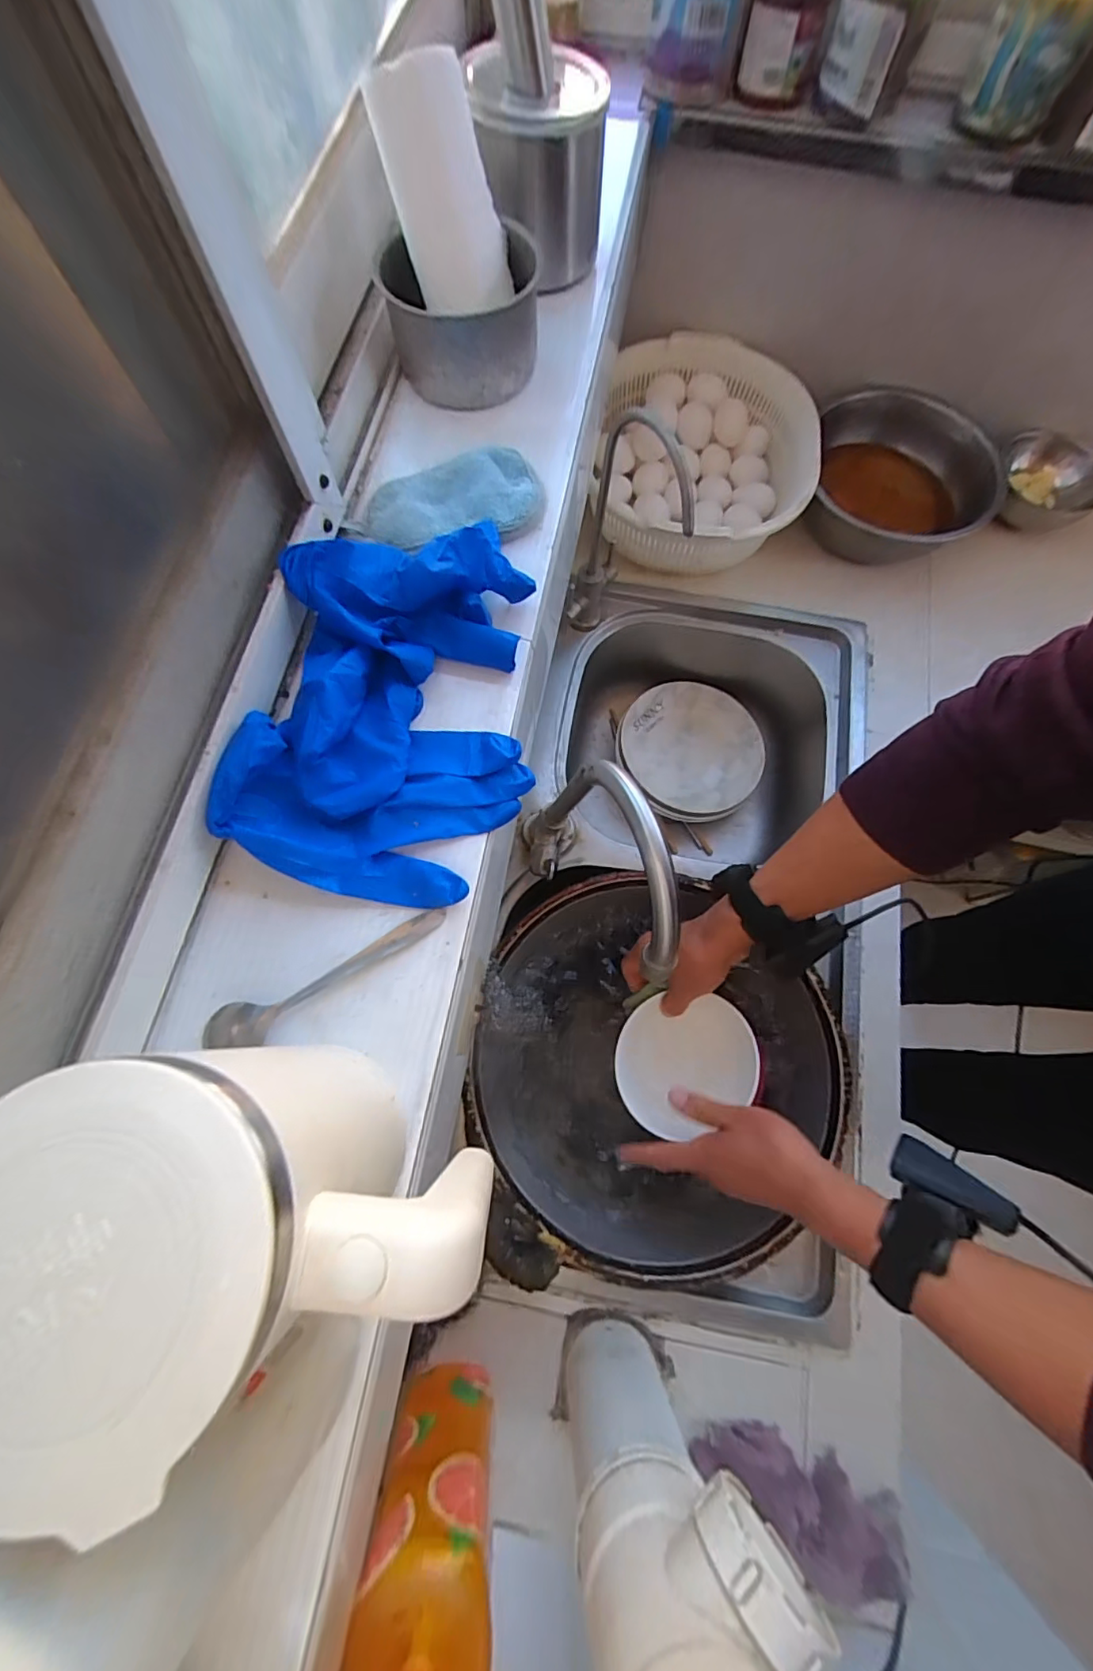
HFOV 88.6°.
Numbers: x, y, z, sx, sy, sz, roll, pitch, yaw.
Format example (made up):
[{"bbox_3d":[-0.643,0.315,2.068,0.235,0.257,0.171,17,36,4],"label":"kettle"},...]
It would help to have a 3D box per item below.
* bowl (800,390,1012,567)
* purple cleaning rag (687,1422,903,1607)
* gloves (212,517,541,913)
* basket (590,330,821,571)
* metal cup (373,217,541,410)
[{"bbox_3d":[0.441,-0.433,0.708,0.217,0.098,0.217,0,72,-1],"label":"bowl"},{"bbox_3d":[0.197,0.520,0.431,0.167,0.039,0.070,21,73,5],"label":"purple cleaning rag"},{"bbox_3d":[-0.081,-0.070,0.303,0.141,0.045,0.197,8,72,1],"label":"gloves"},{"bbox_3d":[0.191,-0.463,0.707,0.265,0.101,0.308,11,72,2],"label":"basket"},{"bbox_3d":[-0.058,-0.352,0.384,0.103,0.060,0.082,-5,72,-3],"label":"metal cup"}]

